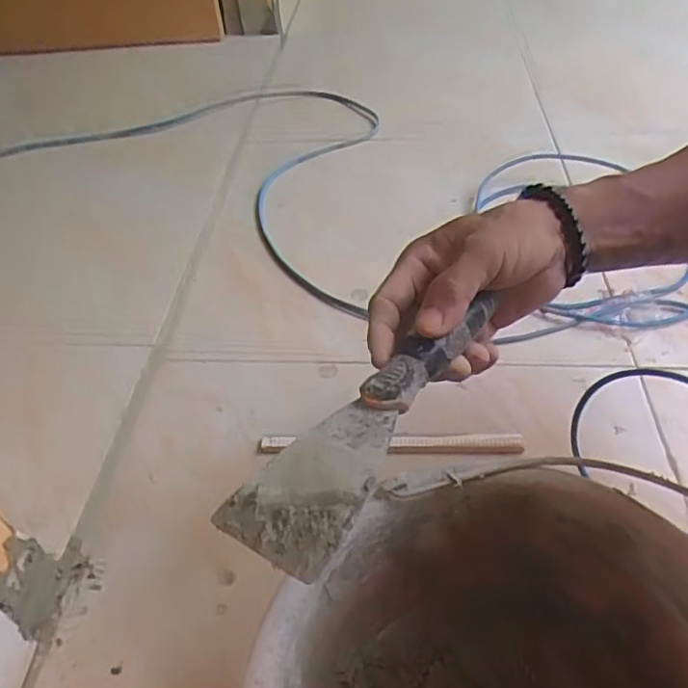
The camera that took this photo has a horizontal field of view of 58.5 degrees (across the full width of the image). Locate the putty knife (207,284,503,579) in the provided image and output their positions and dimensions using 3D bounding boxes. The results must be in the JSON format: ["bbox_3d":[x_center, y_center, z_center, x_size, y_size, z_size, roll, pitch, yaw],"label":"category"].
[{"bbox_3d":[0.017,0.040,0.316,0.065,0.026,0.175,17,54,44],"label":"putty knife"}]

